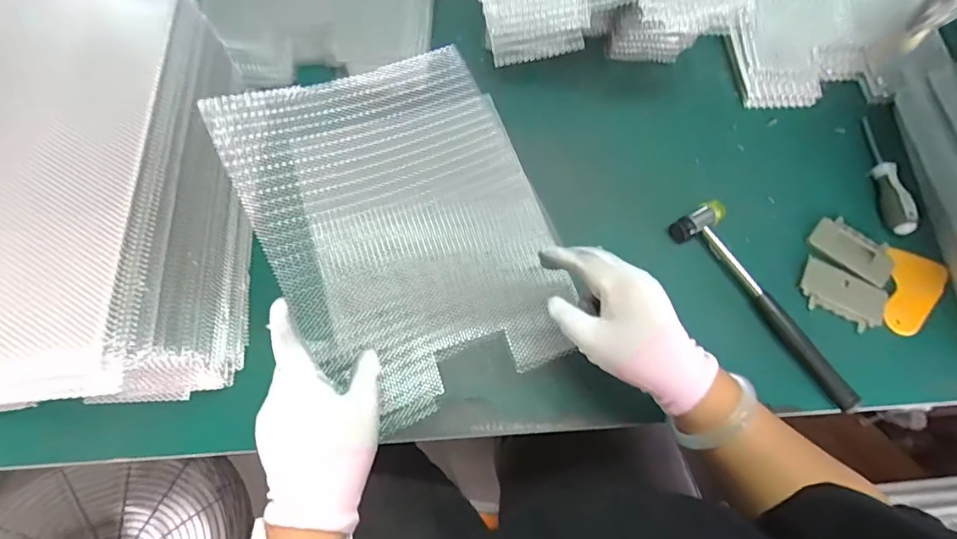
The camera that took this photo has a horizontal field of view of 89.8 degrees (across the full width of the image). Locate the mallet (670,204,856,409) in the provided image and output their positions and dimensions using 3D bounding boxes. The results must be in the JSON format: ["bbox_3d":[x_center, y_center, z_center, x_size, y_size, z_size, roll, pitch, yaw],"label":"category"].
[{"bbox_3d":[0.296,0.036,0.501,0.057,0.024,0.241,-26,71,-12],"label":"mallet"}]

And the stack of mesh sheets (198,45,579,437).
[{"bbox_3d":[-0.061,-0.035,0.452,0.247,0.035,0.318,-24,95,-19],"label":"stack of mesh sheets"}]

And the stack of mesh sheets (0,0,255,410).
[{"bbox_3d":[-0.368,-0.061,0.424,0.260,0.169,0.348,-3,68,-3],"label":"stack of mesh sheets"}]

